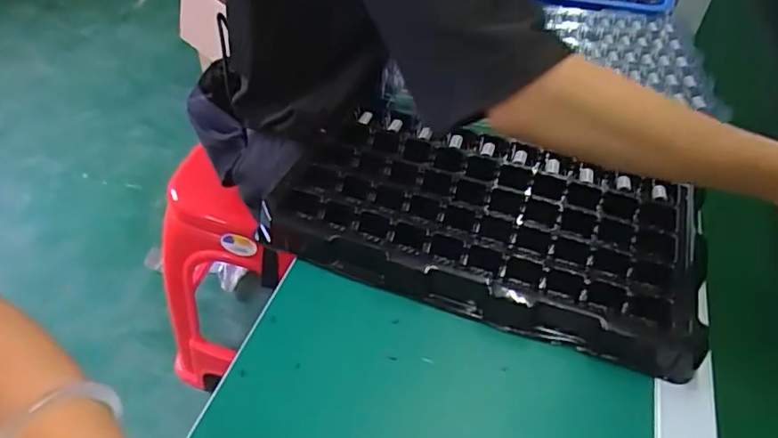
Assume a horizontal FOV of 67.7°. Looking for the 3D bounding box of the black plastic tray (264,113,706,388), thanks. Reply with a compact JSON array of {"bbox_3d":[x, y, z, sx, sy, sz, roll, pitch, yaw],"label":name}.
[{"bbox_3d":[0.087,-0.002,0.519,0.355,0.035,0.196,17,50,14],"label":"black plastic tray"}]

